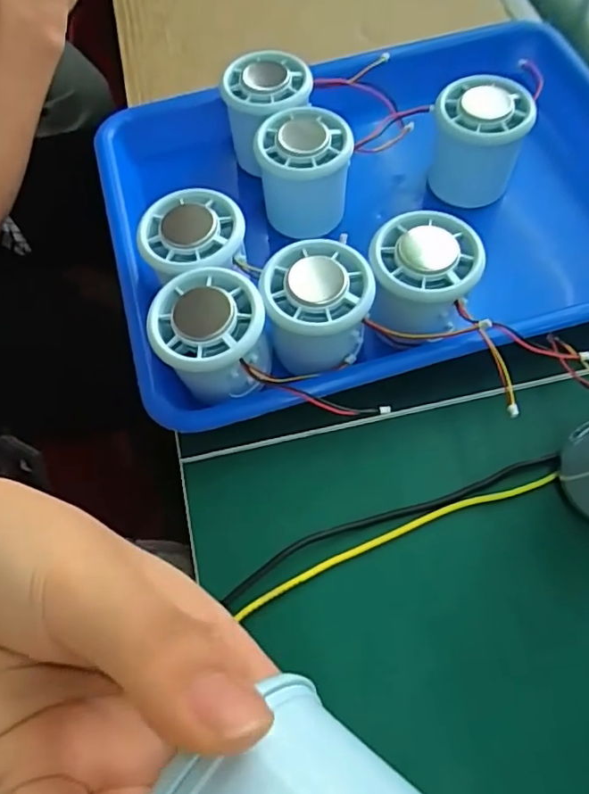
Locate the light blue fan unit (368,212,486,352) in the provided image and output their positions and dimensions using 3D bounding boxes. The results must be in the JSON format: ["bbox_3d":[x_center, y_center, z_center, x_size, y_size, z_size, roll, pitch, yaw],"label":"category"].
[{"bbox_3d":[0.067,-0.060,0.311,0.056,0.044,0.063,4,64,3],"label":"light blue fan unit"}]

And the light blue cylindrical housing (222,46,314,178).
[{"bbox_3d":[-0.017,-0.181,0.380,0.052,0.053,0.052,-1,64,1],"label":"light blue cylindrical housing"}]

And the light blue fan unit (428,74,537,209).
[{"bbox_3d":[0.112,-0.155,0.367,0.054,0.063,0.046,24,66,12],"label":"light blue fan unit"}]

